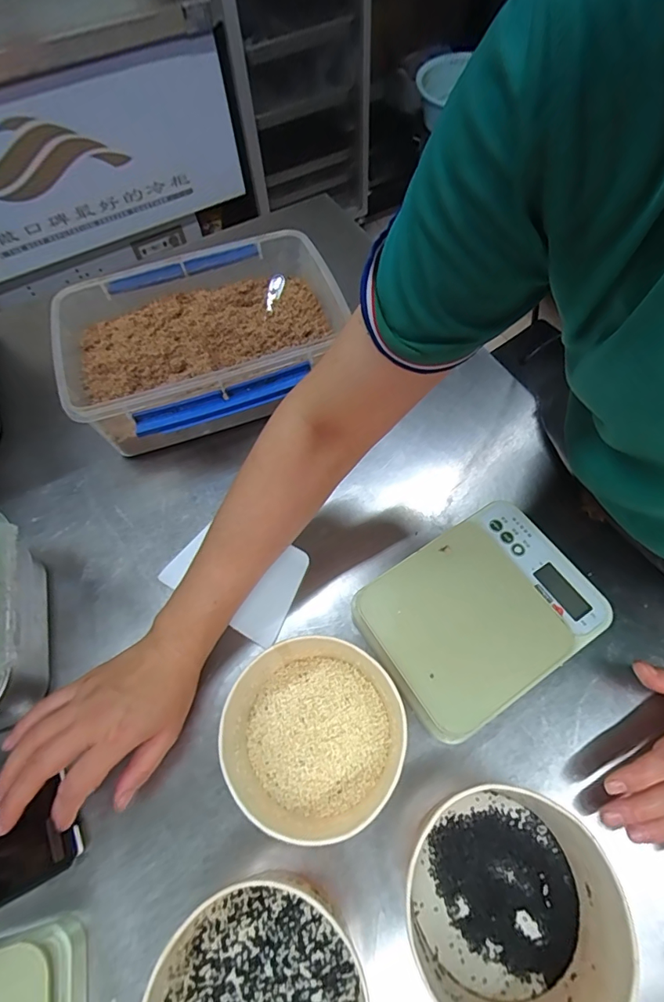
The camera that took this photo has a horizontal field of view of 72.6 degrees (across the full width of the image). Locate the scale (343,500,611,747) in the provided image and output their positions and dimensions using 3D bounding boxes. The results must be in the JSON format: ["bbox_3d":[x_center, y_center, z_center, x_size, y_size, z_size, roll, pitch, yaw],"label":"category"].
[{"bbox_3d":[0.130,0.096,0.400,0.192,0.038,0.139,-32,65,-13],"label":"scale"}]

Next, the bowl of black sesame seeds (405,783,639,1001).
[{"bbox_3d":[0.114,0.263,0.296,0.117,0.072,0.121,-1,62,2],"label":"bowl of black sesame seeds"}]

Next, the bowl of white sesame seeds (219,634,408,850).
[{"bbox_3d":[-0.015,0.180,0.351,0.123,0.068,0.123,-1,62,2],"label":"bowl of white sesame seeds"}]

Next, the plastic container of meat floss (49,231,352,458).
[{"bbox_3d":[-0.141,-0.174,0.524,0.310,0.100,0.232,-18,63,-7],"label":"plastic container of meat floss"}]

